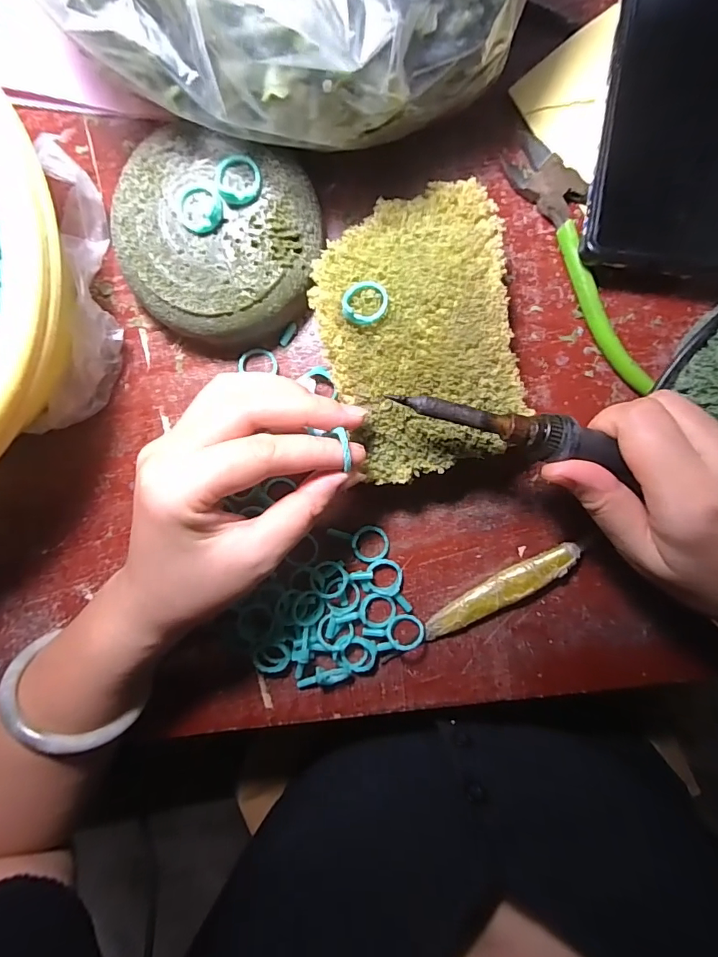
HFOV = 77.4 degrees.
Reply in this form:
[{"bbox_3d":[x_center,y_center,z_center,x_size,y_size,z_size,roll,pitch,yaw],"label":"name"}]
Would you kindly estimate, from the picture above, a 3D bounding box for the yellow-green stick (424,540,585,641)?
[{"bbox_3d":[0.083,0.067,0.266,0.098,0.012,0.020,-33,95,5],"label":"yellow-green stick"}]

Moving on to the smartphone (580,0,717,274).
[{"bbox_3d":[0.166,-0.189,0.226,0.084,0.009,0.165,7,92,-1],"label":"smartphone"}]

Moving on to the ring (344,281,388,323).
[{"bbox_3d":[0.003,-0.084,0.213,0.022,0.007,0.020,0,98,3],"label":"ring"}]

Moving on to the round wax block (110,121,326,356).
[{"bbox_3d":[-0.071,-0.119,0.235,0.097,0.039,0.097,0,97,1],"label":"round wax block"}]

